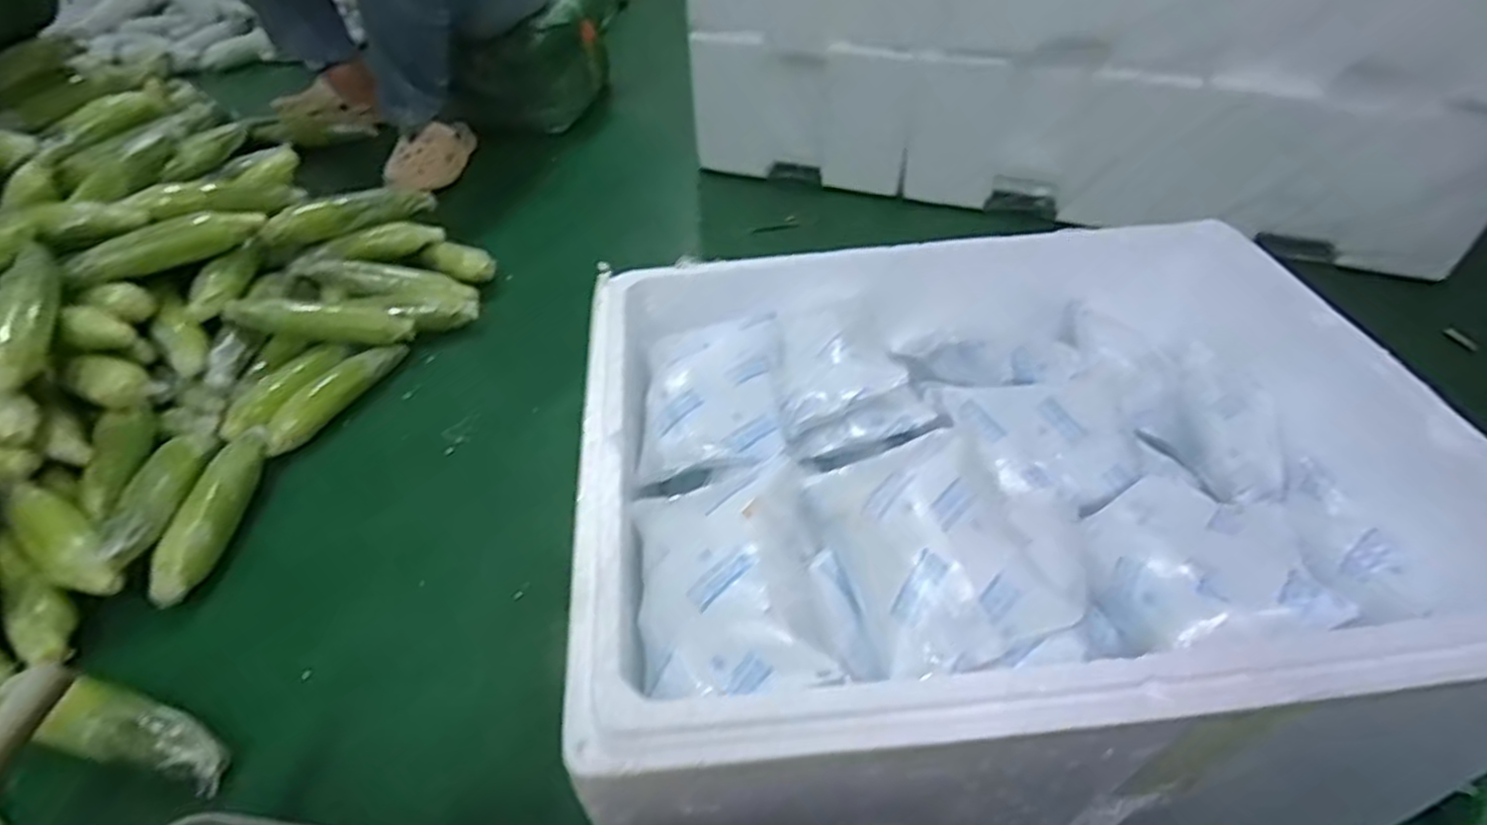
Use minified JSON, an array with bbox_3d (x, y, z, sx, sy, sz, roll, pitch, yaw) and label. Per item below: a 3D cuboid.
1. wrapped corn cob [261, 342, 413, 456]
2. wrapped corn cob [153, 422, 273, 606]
[{"bbox_3d":[-0.549,-0.024,1.010,0.044,0.047,0.214,19,48,21],"label":"wrapped corn cob"},{"bbox_3d":[-0.592,0.103,0.849,0.041,0.051,0.229,-5,44,-2],"label":"wrapped corn cob"}]

